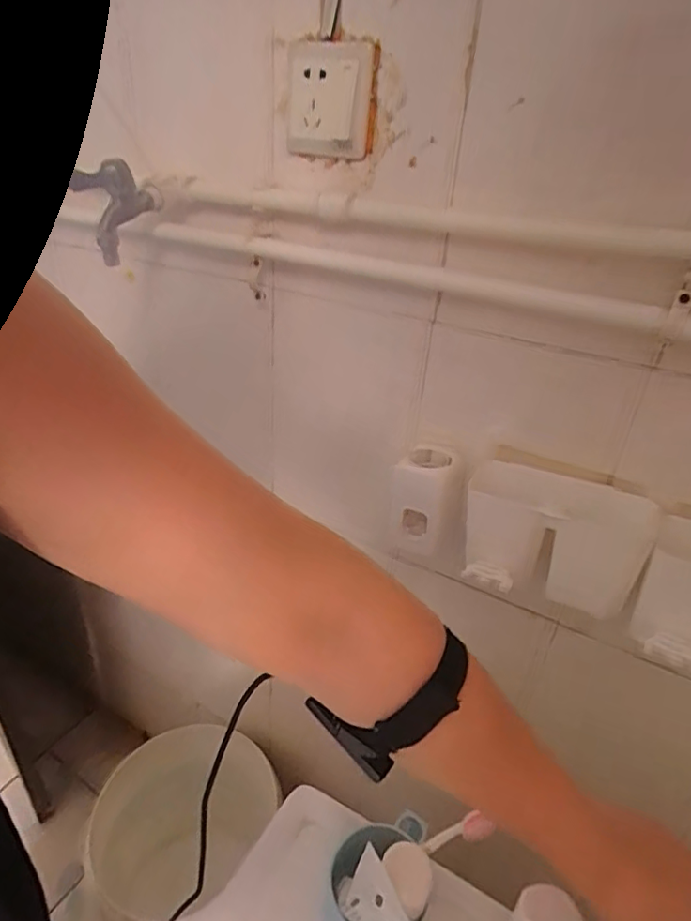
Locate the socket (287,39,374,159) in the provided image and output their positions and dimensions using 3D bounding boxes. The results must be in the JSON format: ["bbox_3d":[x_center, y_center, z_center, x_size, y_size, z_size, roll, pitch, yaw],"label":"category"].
[{"bbox_3d":[-0.017,-0.330,0.489,0.080,0.086,0.022,20,30,25],"label":"socket"}]

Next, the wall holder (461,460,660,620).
[{"bbox_3d":[0.193,0.074,0.510,0.159,0.110,0.054,18,32,22],"label":"wall holder"}]

